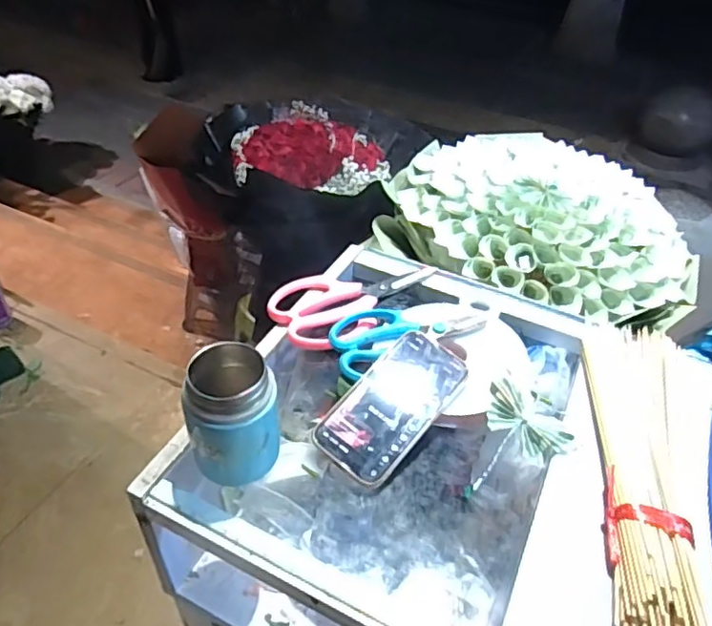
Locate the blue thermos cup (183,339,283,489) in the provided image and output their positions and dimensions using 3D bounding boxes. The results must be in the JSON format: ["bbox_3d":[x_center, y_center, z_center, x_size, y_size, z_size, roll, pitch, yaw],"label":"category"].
[{"bbox_3d":[-0.098,0.082,0.464,0.060,0.107,0.060,2,42,-2],"label":"blue thermos cup"}]

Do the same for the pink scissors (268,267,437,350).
[{"bbox_3d":[0.003,-0.020,0.660,0.198,0.013,0.103,-20,47,-25],"label":"pink scissors"}]

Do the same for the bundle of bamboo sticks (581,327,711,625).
[{"bbox_3d":[0.246,0.121,0.506,0.083,0.028,0.354,13,42,10],"label":"bundle of bamboo sticks"}]

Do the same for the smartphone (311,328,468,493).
[{"bbox_3d":[0.033,0.079,0.518,0.074,0.007,0.148,32,60,22],"label":"smartphone"}]

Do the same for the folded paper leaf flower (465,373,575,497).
[{"bbox_3d":[0.134,0.114,0.510,0.079,0.031,0.108,28,47,25],"label":"folded paper leaf flower"}]

